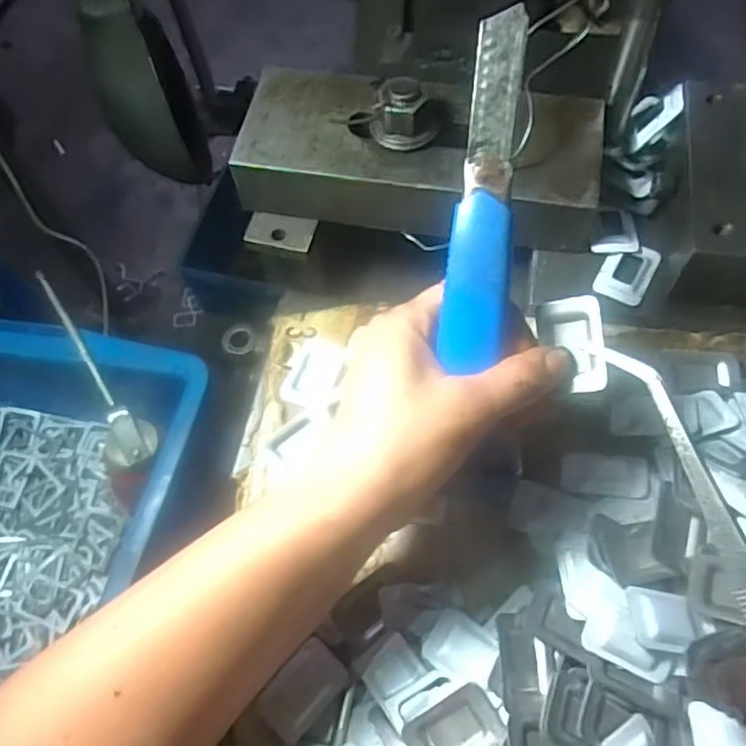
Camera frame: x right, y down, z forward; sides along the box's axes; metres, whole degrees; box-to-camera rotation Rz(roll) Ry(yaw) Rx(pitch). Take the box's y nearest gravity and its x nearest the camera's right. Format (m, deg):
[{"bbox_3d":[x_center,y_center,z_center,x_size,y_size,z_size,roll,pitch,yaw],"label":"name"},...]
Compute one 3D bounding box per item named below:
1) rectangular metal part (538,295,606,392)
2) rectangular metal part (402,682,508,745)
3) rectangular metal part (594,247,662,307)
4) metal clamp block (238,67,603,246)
[{"bbox_3d":[0.084,-0.012,0.269,0.026,0.005,0.040,-5,82,14],"label":"rectangular metal part"},{"bbox_3d":[0.035,0.153,0.270,0.039,0.008,0.027,-29,65,-13],"label":"rectangular metal part"},{"bbox_3d":[0.140,-0.056,0.349,0.026,0.005,0.041,28,66,15],"label":"rectangular metal part"},{"bbox_3d":[0.024,-0.125,0.357,0.199,0.062,0.094,10,62,7],"label":"metal clamp block"}]

